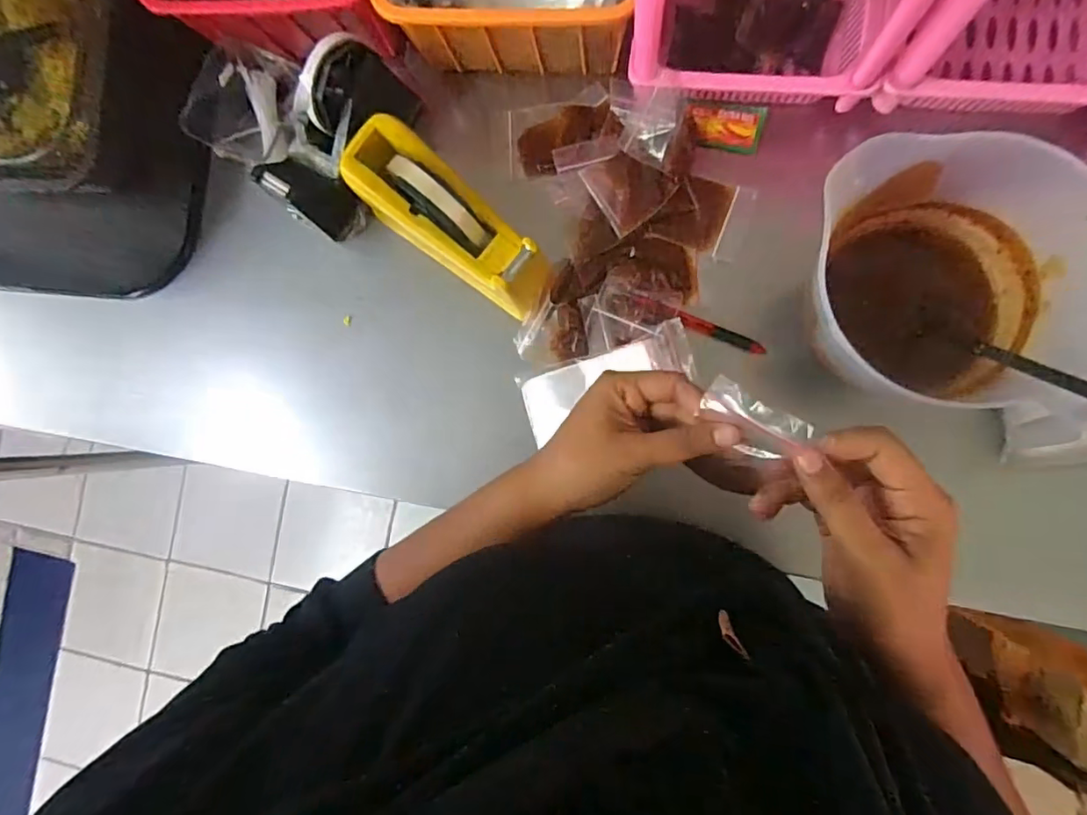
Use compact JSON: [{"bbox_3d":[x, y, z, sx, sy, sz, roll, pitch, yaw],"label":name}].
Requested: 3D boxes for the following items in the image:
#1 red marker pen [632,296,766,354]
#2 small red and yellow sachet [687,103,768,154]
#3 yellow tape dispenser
[{"bbox_3d":[0.138,-0.073,0.490,0.119,0.015,0.012,22,91,8],"label":"red marker pen"},{"bbox_3d":[0.164,-0.254,0.502,0.065,0.013,0.037,10,89,8],"label":"small red and yellow sachet"},{"bbox_3d":[-0.082,-0.156,0.479,0.195,0.081,0.072,44,93,7],"label":"yellow tape dispenser"}]

